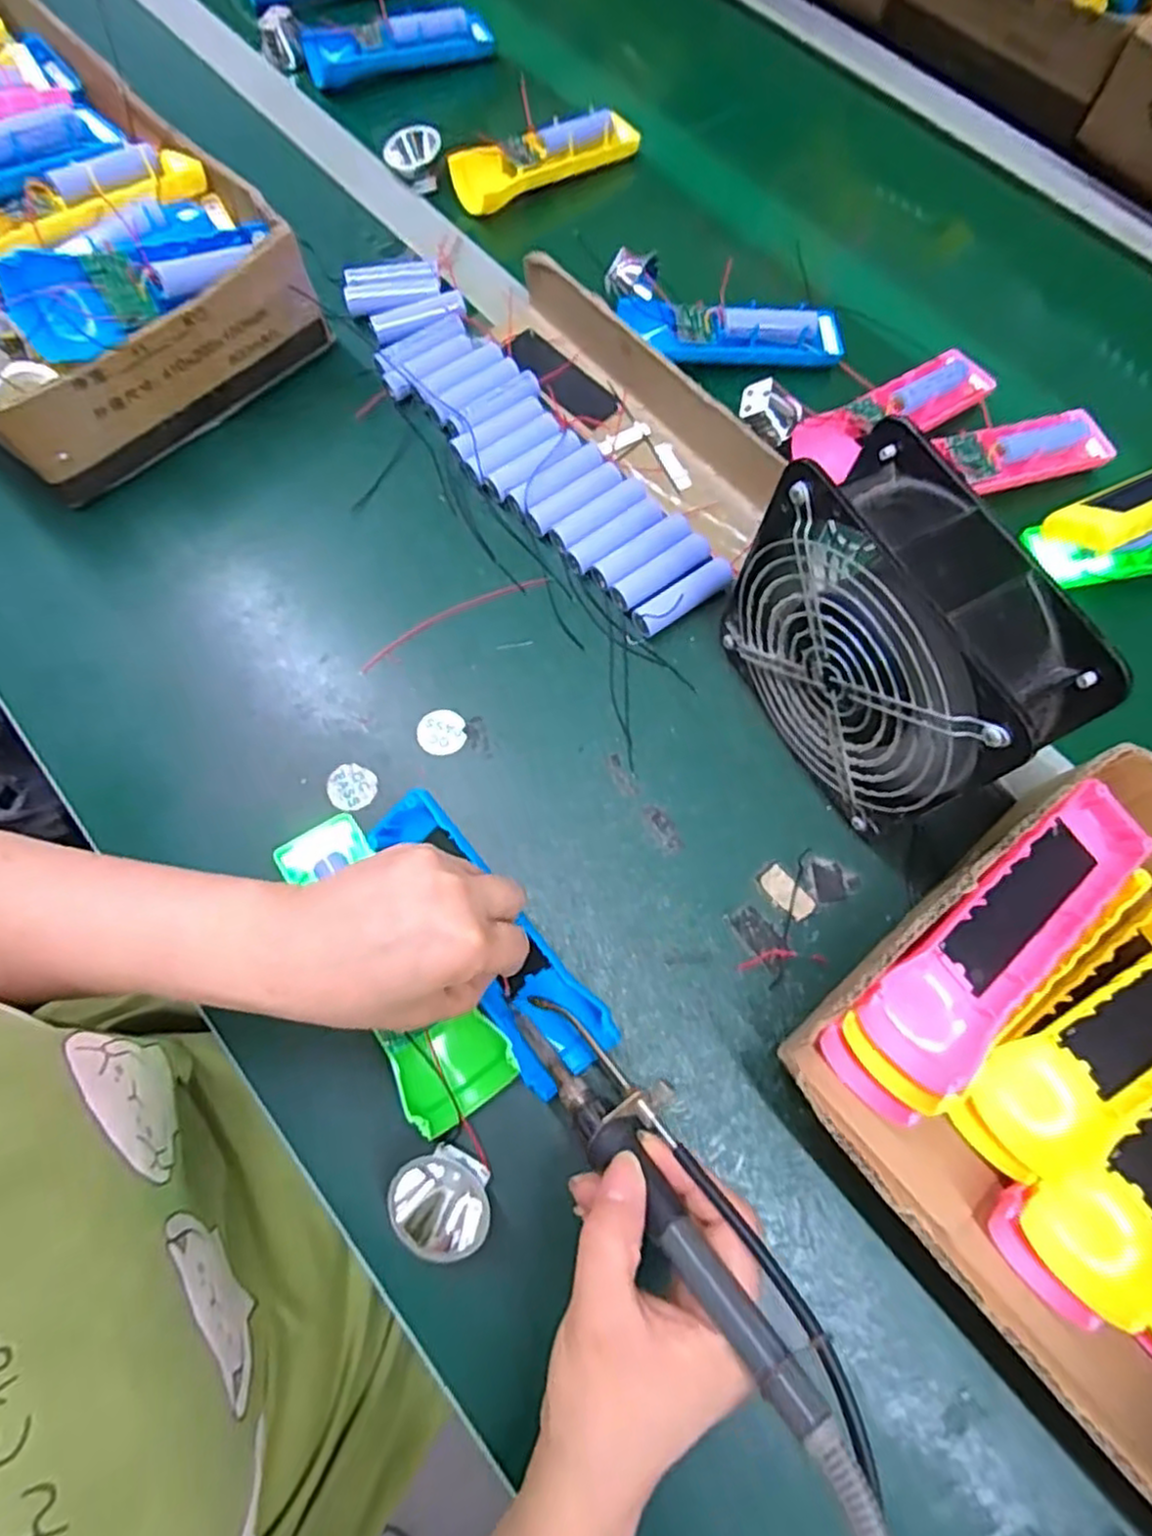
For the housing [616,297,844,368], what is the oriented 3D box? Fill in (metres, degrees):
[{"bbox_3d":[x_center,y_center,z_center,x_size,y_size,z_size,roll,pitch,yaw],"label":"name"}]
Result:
[{"bbox_3d":[0.113,-0.308,0.502,0.158,0.029,0.050,-4,71,-2],"label":"housing"}]

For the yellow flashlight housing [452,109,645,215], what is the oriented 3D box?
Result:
[{"bbox_3d":[-0.020,-0.478,0.570,0.156,0.037,0.045,-22,72,-8],"label":"yellow flashlight housing"}]

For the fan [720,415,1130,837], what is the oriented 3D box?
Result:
[{"bbox_3d":[0.143,-0.052,0.338,0.061,0.150,0.142,-29,73,-10],"label":"fan"}]

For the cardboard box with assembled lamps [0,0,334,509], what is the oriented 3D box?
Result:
[{"bbox_3d":[-0.386,-0.381,0.480,0.237,0.119,0.425,-43,76,-14],"label":"cardboard box with assembled lamps"}]

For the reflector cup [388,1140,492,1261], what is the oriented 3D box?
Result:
[{"bbox_3d":[-0.057,0.186,0.308,0.043,0.031,0.033,40,75,12],"label":"reflector cup"}]

